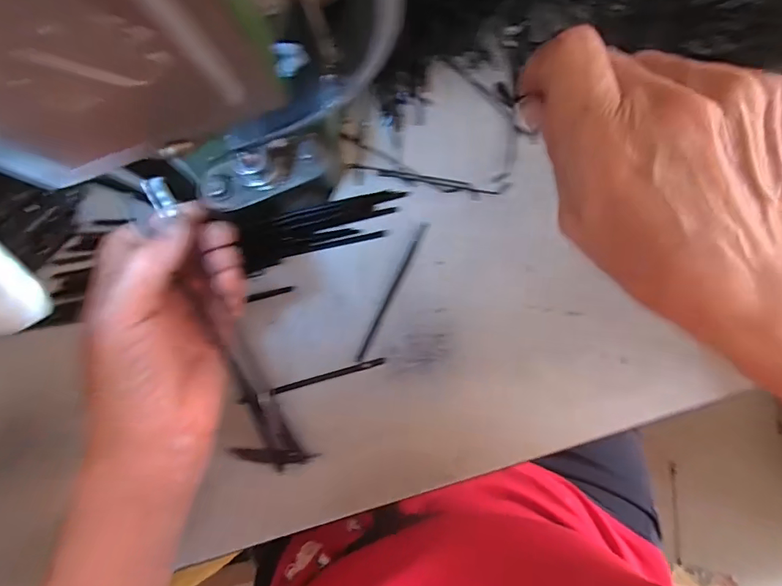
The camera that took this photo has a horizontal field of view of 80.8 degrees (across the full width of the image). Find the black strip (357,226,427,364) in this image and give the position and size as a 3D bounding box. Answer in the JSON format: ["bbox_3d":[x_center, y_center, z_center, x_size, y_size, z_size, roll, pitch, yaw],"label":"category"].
[{"bbox_3d":[0.000,0.000,0.297,0.005,0.004,0.097,26,89,5],"label":"black strip"}]

